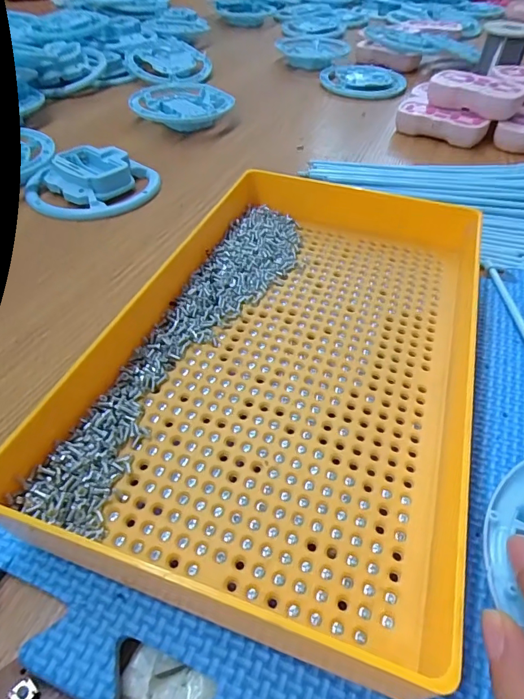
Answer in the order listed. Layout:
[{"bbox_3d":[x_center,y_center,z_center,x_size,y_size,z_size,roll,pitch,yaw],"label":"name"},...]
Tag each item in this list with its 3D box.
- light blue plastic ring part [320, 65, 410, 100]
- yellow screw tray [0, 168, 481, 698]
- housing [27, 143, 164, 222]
[{"bbox_3d":[0.127,-0.337,0.567,0.101,0.011,0.105,0,47,0],"label":"light blue plastic ring part"},{"bbox_3d":[0.018,-0.007,0.221,0.165,0.042,0.256,16,48,14],"label":"yellow screw tray"},{"bbox_3d":[-0.135,-0.132,0.355,0.096,0.022,0.079,1,47,0],"label":"housing"}]

